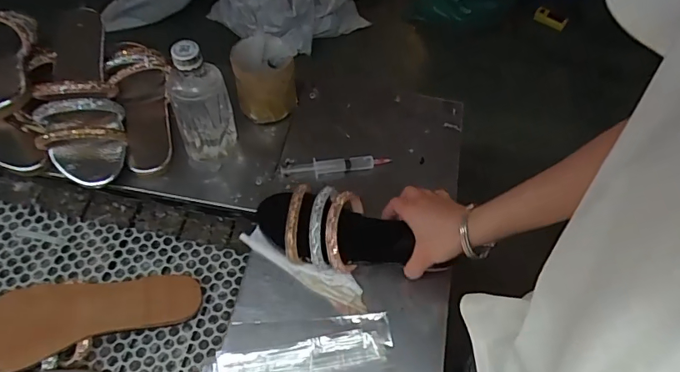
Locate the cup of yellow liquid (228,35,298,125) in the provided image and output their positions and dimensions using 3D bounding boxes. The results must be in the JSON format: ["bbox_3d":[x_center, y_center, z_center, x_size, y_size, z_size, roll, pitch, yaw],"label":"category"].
[{"bbox_3d":[-0.104,-0.148,0.650,0.081,0.093,0.082,-6,58,-5],"label":"cup of yellow liquid"}]

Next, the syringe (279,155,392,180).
[{"bbox_3d":[-0.005,-0.026,0.624,0.145,0.014,0.021,-2,57,-3],"label":"syringe"}]

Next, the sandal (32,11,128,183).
[{"bbox_3d":[-0.341,-0.129,0.603,0.095,0.076,0.250,-12,72,-9],"label":"sandal"}]

